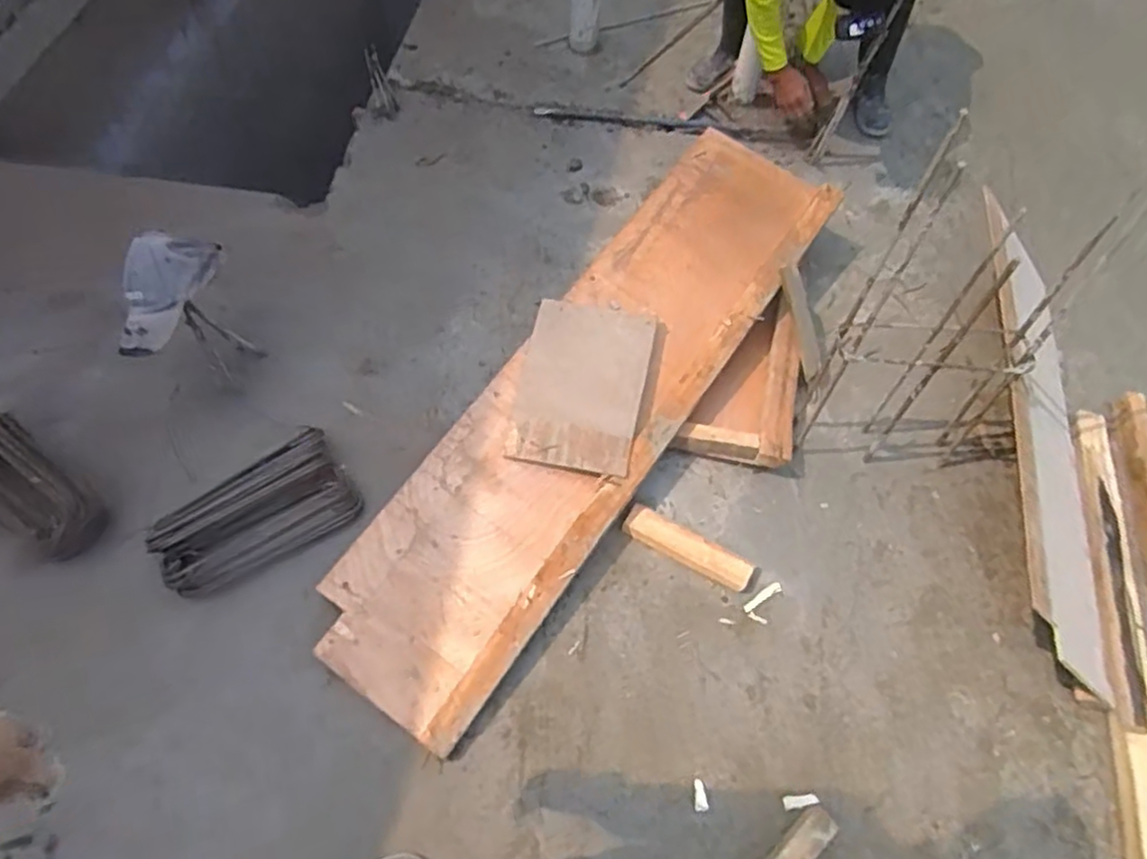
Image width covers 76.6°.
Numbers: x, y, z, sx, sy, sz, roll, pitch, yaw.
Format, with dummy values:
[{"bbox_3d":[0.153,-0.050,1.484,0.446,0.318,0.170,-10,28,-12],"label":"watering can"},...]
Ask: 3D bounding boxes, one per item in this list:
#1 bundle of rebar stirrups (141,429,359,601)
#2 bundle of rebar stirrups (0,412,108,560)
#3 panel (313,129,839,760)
[{"bbox_3d":[-0.640,0.184,1.478,0.386,0.106,0.188,-31,64,-19],"label":"bundle of rebar stirrups"},{"bbox_3d":[-1.150,0.118,1.519,0.390,0.135,0.162,32,63,17],"label":"bundle of rebar stirrups"},{"bbox_3d":[0.065,-0.104,1.618,0.418,0.080,1.598,30,67,18],"label":"panel"}]

